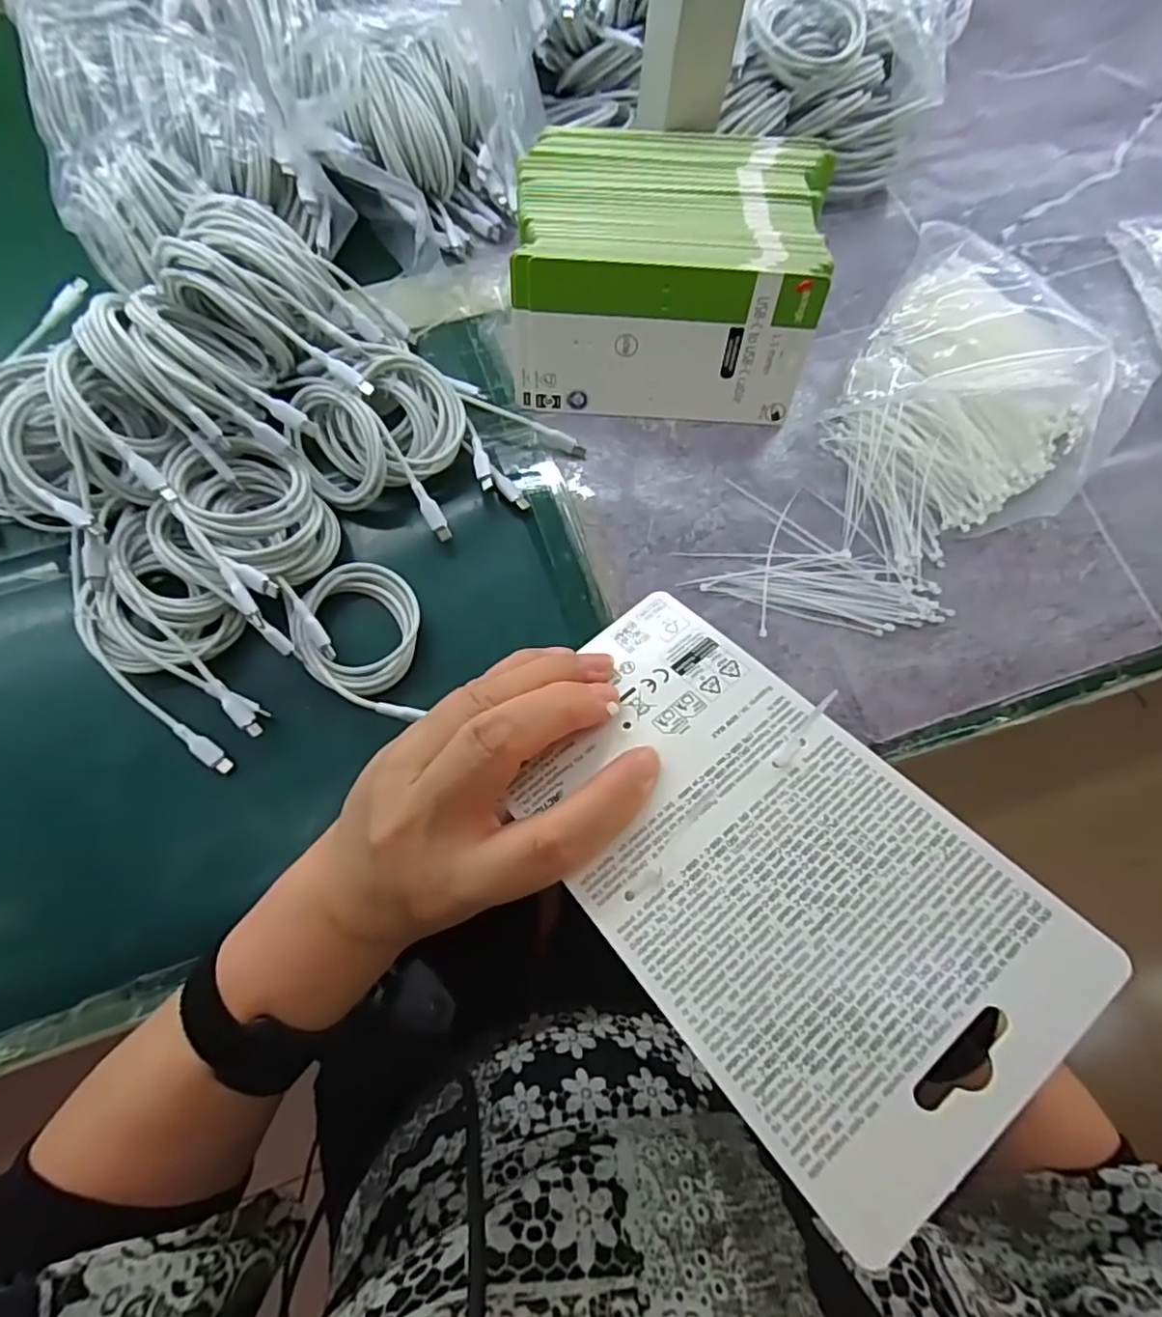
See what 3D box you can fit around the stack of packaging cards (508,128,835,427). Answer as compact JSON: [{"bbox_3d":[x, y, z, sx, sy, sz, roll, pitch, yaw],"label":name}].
[{"bbox_3d":[0.054,-0.250,0.428,0.188,0.099,0.134,3,73,0],"label":"stack of packaging cards"}]

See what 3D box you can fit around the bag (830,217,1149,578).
[{"bbox_3d":[0.273,-0.172,0.435,0.186,0.047,0.250,33,76,9],"label":"bag"}]

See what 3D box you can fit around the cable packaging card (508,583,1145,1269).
[{"bbox_3d":[0.050,0.056,0.198,0.100,0.004,0.173,-38,58,-12],"label":"cable packaging card"}]

